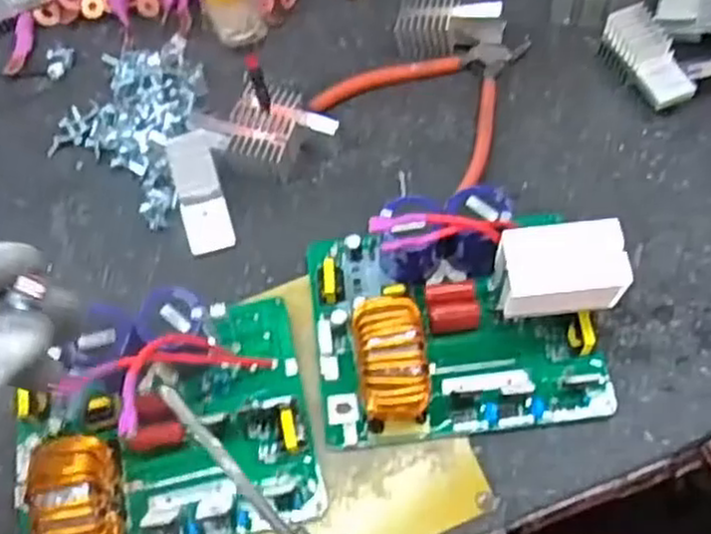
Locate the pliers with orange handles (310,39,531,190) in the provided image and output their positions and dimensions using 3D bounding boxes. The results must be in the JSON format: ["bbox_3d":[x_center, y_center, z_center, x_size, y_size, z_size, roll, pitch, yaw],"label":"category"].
[{"bbox_3d":[0.042,-0.117,0.495,0.115,0.010,0.123,17,66,12],"label":"pliers with orange handles"}]

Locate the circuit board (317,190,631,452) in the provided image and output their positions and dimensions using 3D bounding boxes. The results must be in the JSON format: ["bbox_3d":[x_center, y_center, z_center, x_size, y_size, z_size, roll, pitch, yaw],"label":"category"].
[{"bbox_3d":[0.048,0.017,0.391,0.162,0.071,0.123,-8,63,-1],"label":"circuit board"}]

